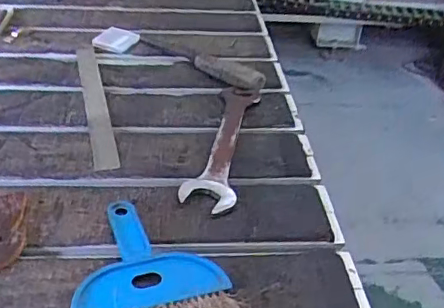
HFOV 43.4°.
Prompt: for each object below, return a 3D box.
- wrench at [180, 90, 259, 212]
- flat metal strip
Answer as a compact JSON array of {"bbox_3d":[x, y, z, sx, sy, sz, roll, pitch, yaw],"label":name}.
[{"bbox_3d":[0.004,-0.017,0.637,0.053,0.011,0.247,8,35,6],"label":"wrench"},{"bbox_3d":[-0.161,-0.072,0.709,0.027,0.010,0.309,-2,33,-17],"label":"flat metal strip"}]

